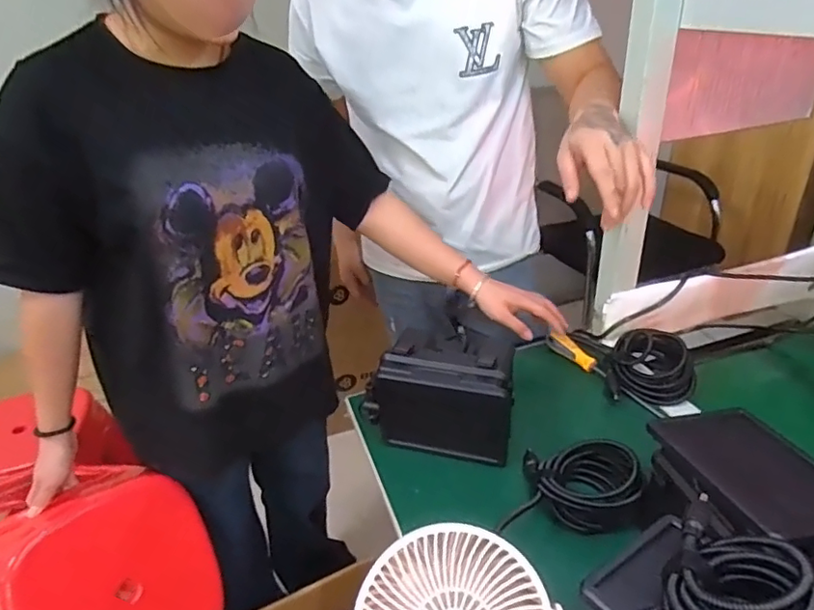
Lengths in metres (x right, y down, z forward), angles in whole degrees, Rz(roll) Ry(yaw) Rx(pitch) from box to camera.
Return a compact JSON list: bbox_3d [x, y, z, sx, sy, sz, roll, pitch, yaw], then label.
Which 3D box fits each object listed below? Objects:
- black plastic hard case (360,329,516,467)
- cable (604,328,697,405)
[{"bbox_3d":[0.054,0.112,0.761,0.180,0.110,0.136,6,31,17],"label":"black plastic hard case"},{"bbox_3d":[0.352,0.095,0.822,0.116,0.055,0.108,9,67,18],"label":"cable"}]

